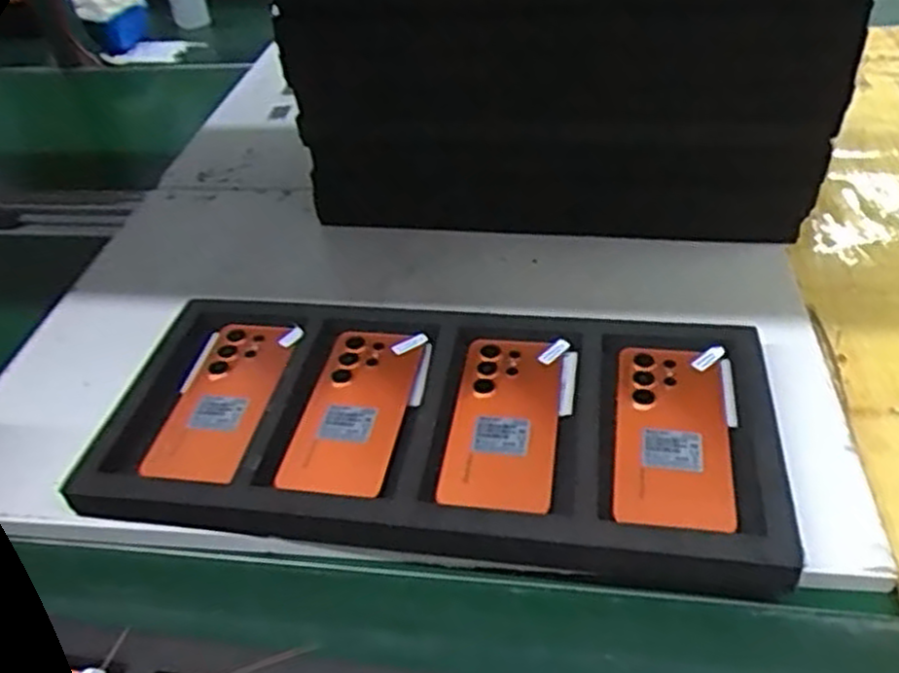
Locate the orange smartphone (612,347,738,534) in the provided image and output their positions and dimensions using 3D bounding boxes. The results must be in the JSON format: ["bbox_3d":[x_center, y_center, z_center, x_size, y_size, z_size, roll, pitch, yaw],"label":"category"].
[{"bbox_3d":[0.160,0.070,0.548,0.079,0.010,0.169,6,41,10],"label":"orange smartphone"}]

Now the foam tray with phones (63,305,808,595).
[{"bbox_3d":[-0.012,0.067,0.591,0.493,0.043,0.237,3,42,11],"label":"foam tray with phones"}]

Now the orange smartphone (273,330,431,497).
[{"bbox_3d":[-0.069,0.055,0.594,0.079,0.012,0.169,3,42,12],"label":"orange smartphone"}]

